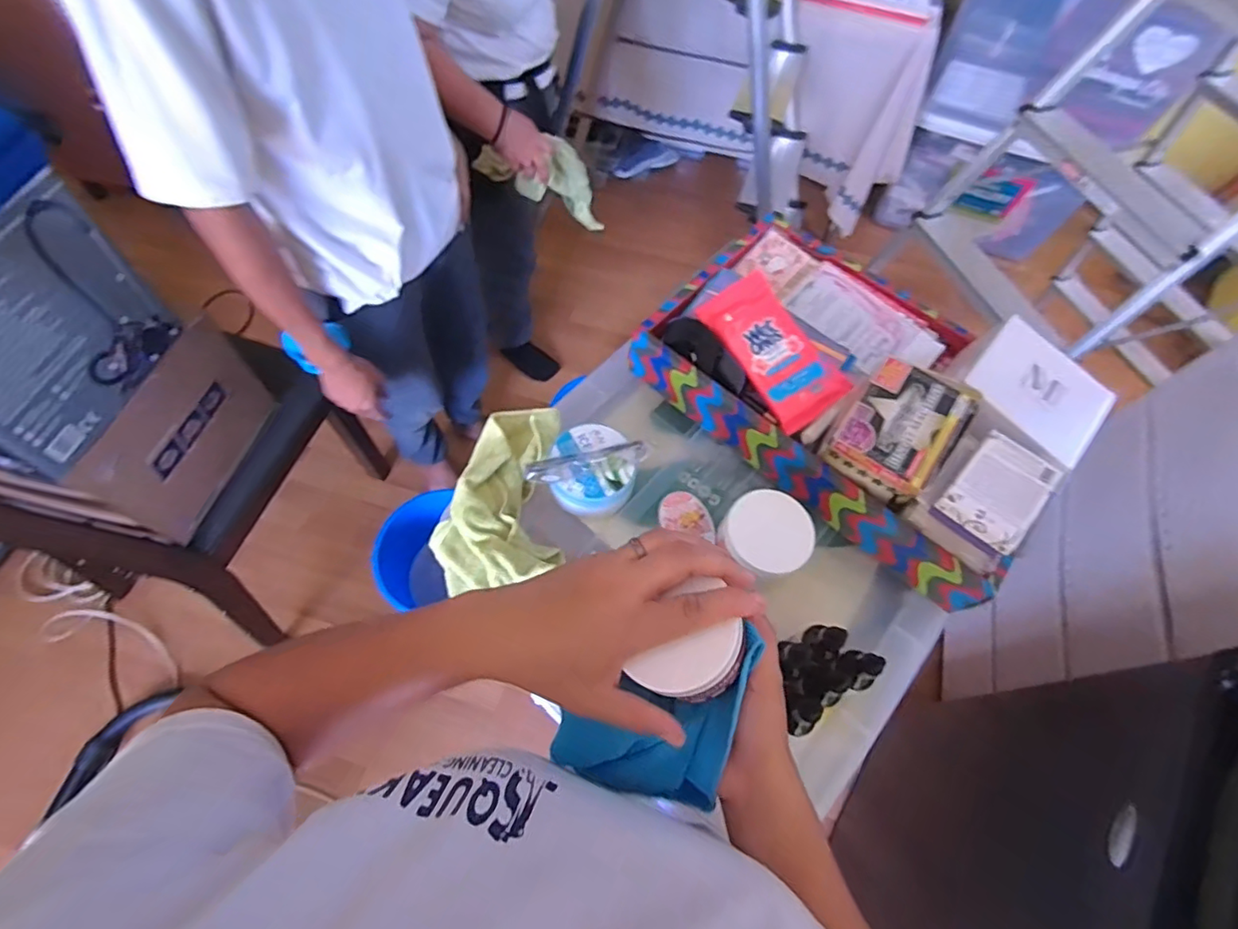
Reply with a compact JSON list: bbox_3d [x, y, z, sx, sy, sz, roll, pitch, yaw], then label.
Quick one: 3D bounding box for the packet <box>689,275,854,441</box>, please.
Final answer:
[{"bbox_3d":[0.178,-0.134,0.670,0.091,0.015,0.188,-35,78,-3],"label":"packet"}]

